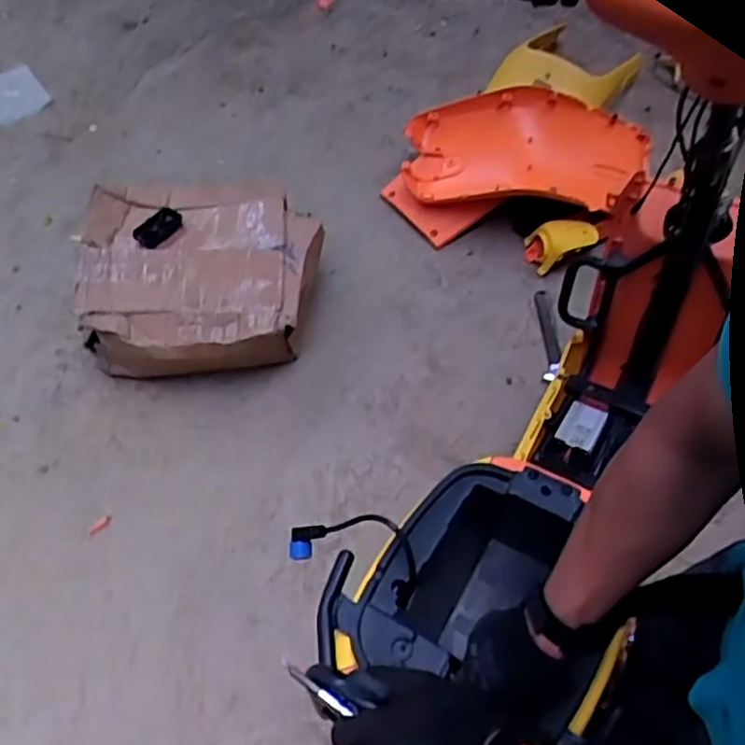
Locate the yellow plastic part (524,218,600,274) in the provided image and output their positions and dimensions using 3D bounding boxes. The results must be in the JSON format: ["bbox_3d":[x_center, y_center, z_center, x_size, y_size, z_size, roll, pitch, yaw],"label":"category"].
[{"bbox_3d":[0.475,-0.334,1.793,0.168,0.066,0.110,-24,63,-15],"label":"yellow plastic part"}]

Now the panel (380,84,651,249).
[{"bbox_3d":[0.390,-0.546,1.840,0.691,0.187,0.348,-4,60,-4],"label":"panel"}]

